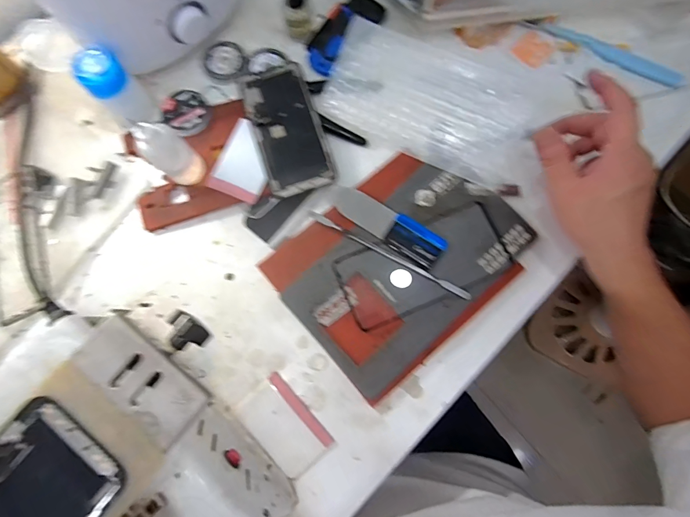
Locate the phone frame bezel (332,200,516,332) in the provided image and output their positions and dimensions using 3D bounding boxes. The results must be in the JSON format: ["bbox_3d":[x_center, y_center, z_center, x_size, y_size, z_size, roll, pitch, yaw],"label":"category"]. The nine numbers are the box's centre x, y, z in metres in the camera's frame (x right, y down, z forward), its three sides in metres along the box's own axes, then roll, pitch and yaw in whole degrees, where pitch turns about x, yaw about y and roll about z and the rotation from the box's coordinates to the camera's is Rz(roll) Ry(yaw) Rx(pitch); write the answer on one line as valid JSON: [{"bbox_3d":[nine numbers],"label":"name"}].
[{"bbox_3d":[0.075,0.005,0.364,0.161,0.004,0.076,-23,79,-4],"label":"phone frame bezel"}]

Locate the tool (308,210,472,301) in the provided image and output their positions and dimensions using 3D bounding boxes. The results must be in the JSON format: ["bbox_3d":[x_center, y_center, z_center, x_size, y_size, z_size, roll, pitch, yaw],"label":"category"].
[{"bbox_3d":[0.041,-0.003,0.365,0.168,0.006,0.008,29,80,6],"label":"tool"}]

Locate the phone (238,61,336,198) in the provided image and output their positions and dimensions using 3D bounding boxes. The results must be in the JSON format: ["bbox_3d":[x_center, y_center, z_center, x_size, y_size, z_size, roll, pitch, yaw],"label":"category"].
[{"bbox_3d":[-0.059,-0.132,0.395,0.066,0.012,0.138,-19,79,-3],"label":"phone"}]

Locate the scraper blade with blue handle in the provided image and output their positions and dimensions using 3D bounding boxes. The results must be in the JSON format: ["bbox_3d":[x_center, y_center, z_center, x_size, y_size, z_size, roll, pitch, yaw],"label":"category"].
[{"bbox_3d":[0.041,-0.035,0.372,0.115,0.005,0.033,36,81,7],"label":"scraper blade with blue handle"}]

